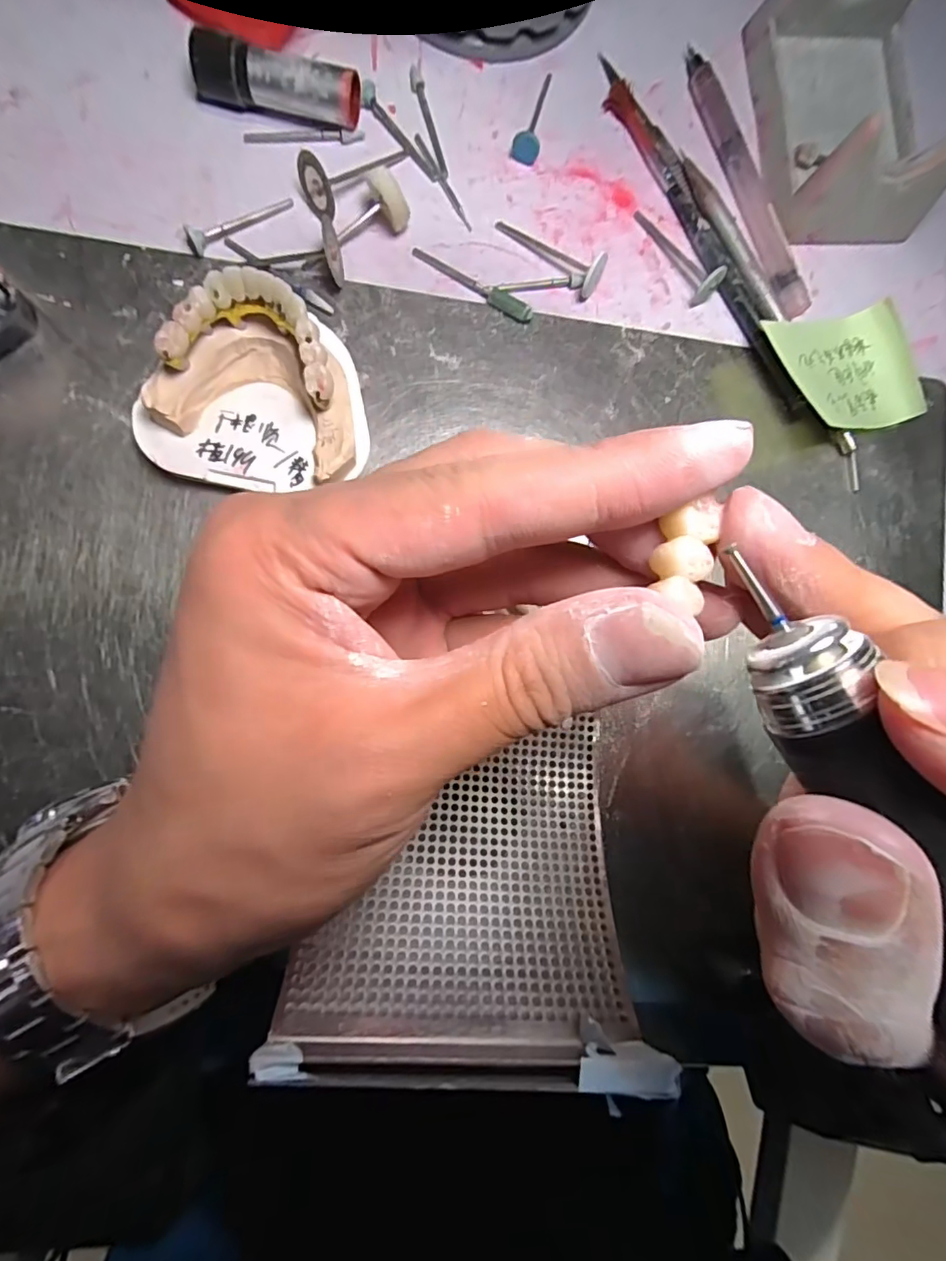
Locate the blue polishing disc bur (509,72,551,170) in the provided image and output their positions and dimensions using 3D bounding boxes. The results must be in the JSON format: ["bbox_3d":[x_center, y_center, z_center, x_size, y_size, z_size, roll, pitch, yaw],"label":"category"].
[{"bbox_3d":[0.025,-0.214,0.219,0.011,0.009,0.040,13,85,-5],"label":"blue polishing disc bur"}]

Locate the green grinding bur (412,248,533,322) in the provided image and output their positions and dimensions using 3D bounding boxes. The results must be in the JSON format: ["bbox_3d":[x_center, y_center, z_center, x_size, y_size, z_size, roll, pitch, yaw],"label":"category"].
[{"bbox_3d":[0.000,-0.140,0.212,0.053,0.006,0.007,30,84,-4],"label":"green grinding bur"}]

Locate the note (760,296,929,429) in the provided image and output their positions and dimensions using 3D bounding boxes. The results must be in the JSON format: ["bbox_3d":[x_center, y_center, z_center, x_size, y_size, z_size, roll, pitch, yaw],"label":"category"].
[{"bbox_3d":[0.154,-0.107,0.219,0.067,0.022,0.050,-18,89,-7],"label":"note"}]

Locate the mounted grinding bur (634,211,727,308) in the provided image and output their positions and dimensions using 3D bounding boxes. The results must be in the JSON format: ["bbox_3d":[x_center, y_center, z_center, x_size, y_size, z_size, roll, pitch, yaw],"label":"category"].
[{"bbox_3d":[0.086,-0.160,0.220,0.011,0.013,0.046,-33,91,-7],"label":"mounted grinding bur"}]

